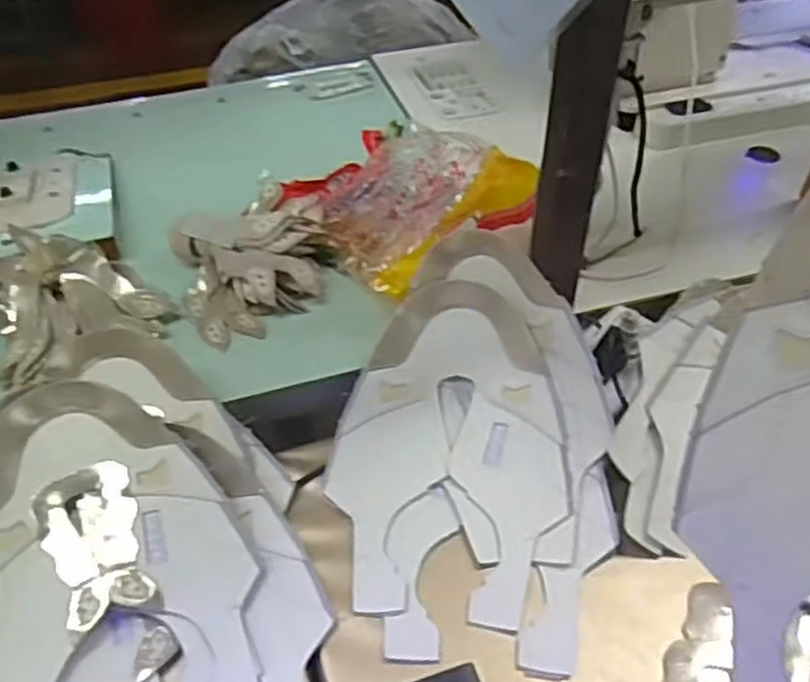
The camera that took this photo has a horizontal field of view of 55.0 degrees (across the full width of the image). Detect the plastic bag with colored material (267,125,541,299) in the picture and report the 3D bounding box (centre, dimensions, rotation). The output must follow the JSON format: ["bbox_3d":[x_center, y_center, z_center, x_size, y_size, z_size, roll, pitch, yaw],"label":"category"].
[{"bbox_3d":[-0.012,-0.135,0.703,0.151,0.097,0.214,-27,51,-24],"label":"plastic bag with colored material"}]

